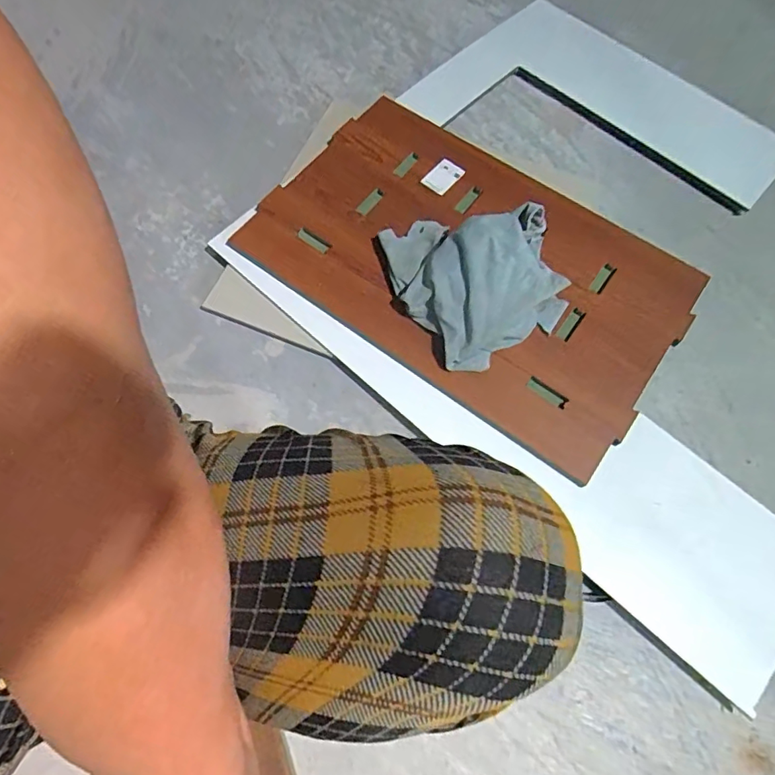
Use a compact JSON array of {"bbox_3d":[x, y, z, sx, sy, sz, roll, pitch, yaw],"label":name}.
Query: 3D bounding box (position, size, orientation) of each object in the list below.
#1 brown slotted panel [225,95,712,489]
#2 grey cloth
[{"bbox_3d":[0.107,-0.175,0.678,0.557,0.021,0.342,36,74,13],"label":"brown slotted panel"},{"bbox_3d":[0.114,-0.154,0.633,0.202,0.084,0.223,-27,68,-10],"label":"grey cloth"}]

